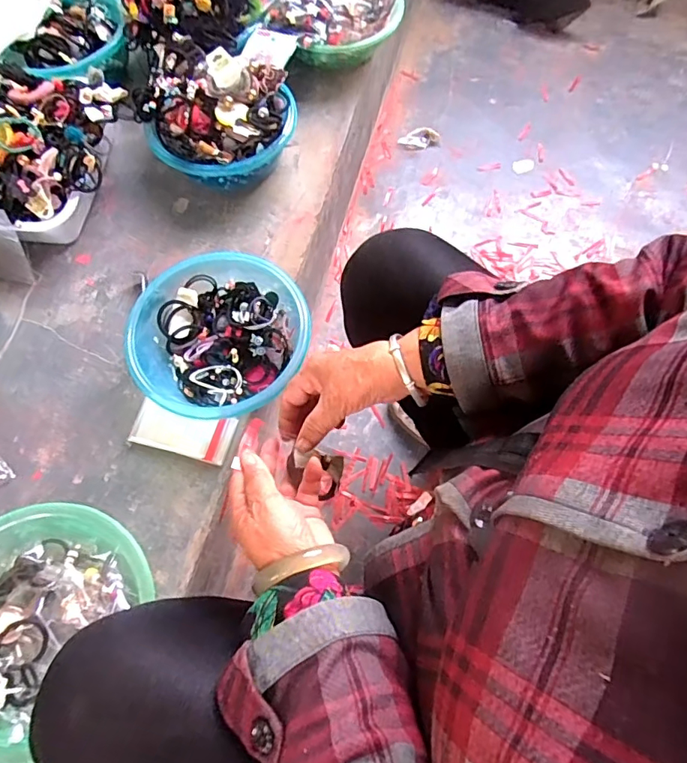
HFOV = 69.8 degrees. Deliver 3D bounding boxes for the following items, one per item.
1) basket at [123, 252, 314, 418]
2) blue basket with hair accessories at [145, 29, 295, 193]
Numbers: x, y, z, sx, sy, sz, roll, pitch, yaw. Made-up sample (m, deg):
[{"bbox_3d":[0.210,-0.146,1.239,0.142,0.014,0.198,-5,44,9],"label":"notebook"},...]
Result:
[{"bbox_3d":[-0.157,-0.055,0.649,0.220,0.080,0.219,0,69,0],"label":"basket"},{"bbox_3d":[-0.191,-0.409,0.761,0.224,0.130,0.230,4,69,2],"label":"blue basket with hair accessories"}]

